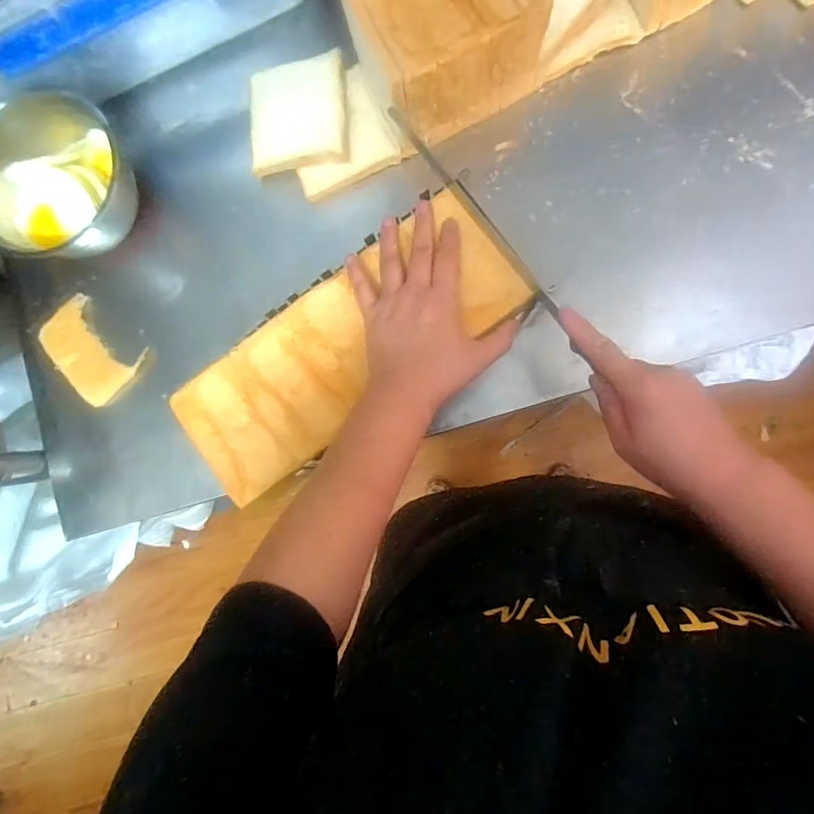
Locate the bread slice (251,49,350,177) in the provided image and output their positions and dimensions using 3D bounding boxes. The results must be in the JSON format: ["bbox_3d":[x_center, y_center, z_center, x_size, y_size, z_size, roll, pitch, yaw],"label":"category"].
[{"bbox_3d":[-0.118,-0.317,0.545,0.106,0.016,0.116,-3,87,7],"label":"bread slice"}]

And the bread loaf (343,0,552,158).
[{"bbox_3d":[0.042,-0.361,0.503,0.167,0.115,0.122,-25,85,5],"label":"bread loaf"}]

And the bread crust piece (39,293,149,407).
[{"bbox_3d":[-0.362,-0.065,0.576,0.108,0.025,0.078,42,93,7],"label":"bread crust piece"}]

